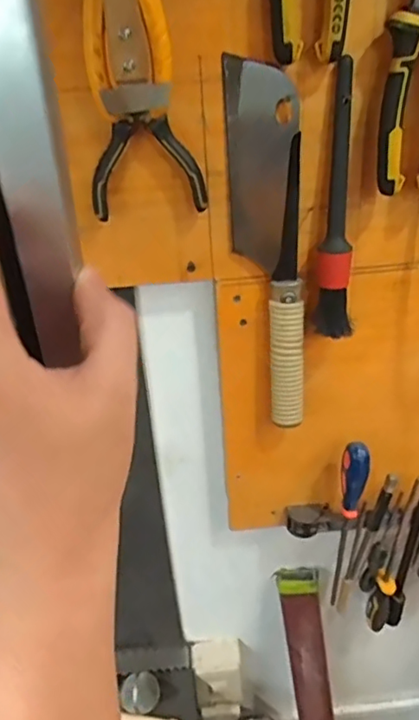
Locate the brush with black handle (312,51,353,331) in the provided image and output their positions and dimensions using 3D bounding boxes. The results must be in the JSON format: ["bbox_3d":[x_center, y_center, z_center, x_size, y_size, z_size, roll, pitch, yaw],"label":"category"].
[{"bbox_3d":[0.111,-0.125,0.485,0.031,0.224,0.024,5,33,13],"label":"brush with black handle"}]

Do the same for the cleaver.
[{"bbox_3d":[0.053,-0.085,0.514,0.065,0.323,0.021,-2,32,2],"label":"cleaver"}]

